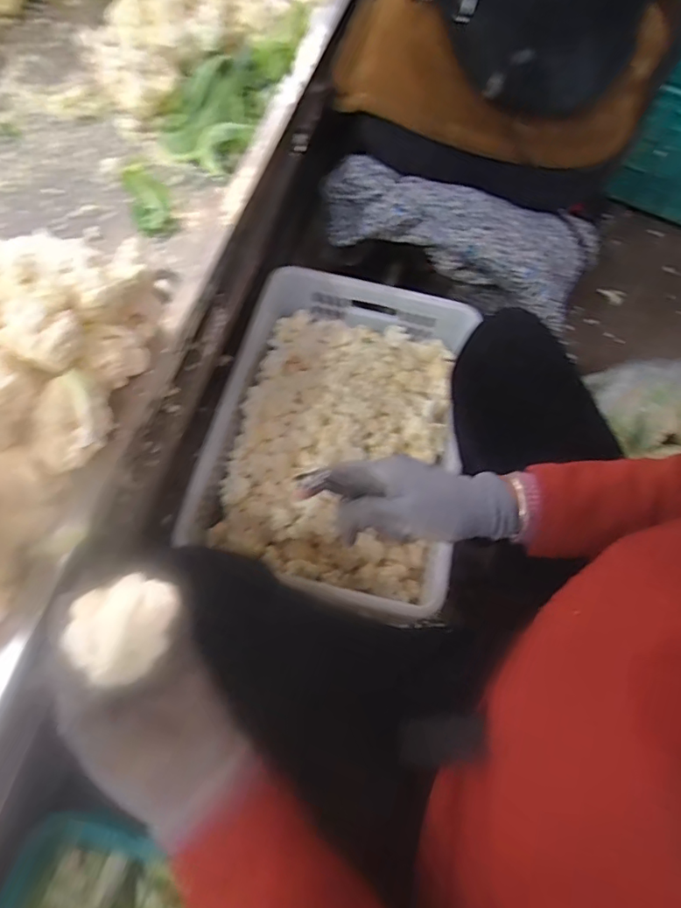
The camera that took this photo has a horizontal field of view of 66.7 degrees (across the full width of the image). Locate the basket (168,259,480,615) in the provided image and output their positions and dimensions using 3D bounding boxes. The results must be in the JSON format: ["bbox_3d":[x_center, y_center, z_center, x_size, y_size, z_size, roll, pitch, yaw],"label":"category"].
[{"bbox_3d":[-0.011,-0.041,0.783,0.344,0.120,0.500,13,64,4],"label":"basket"}]

